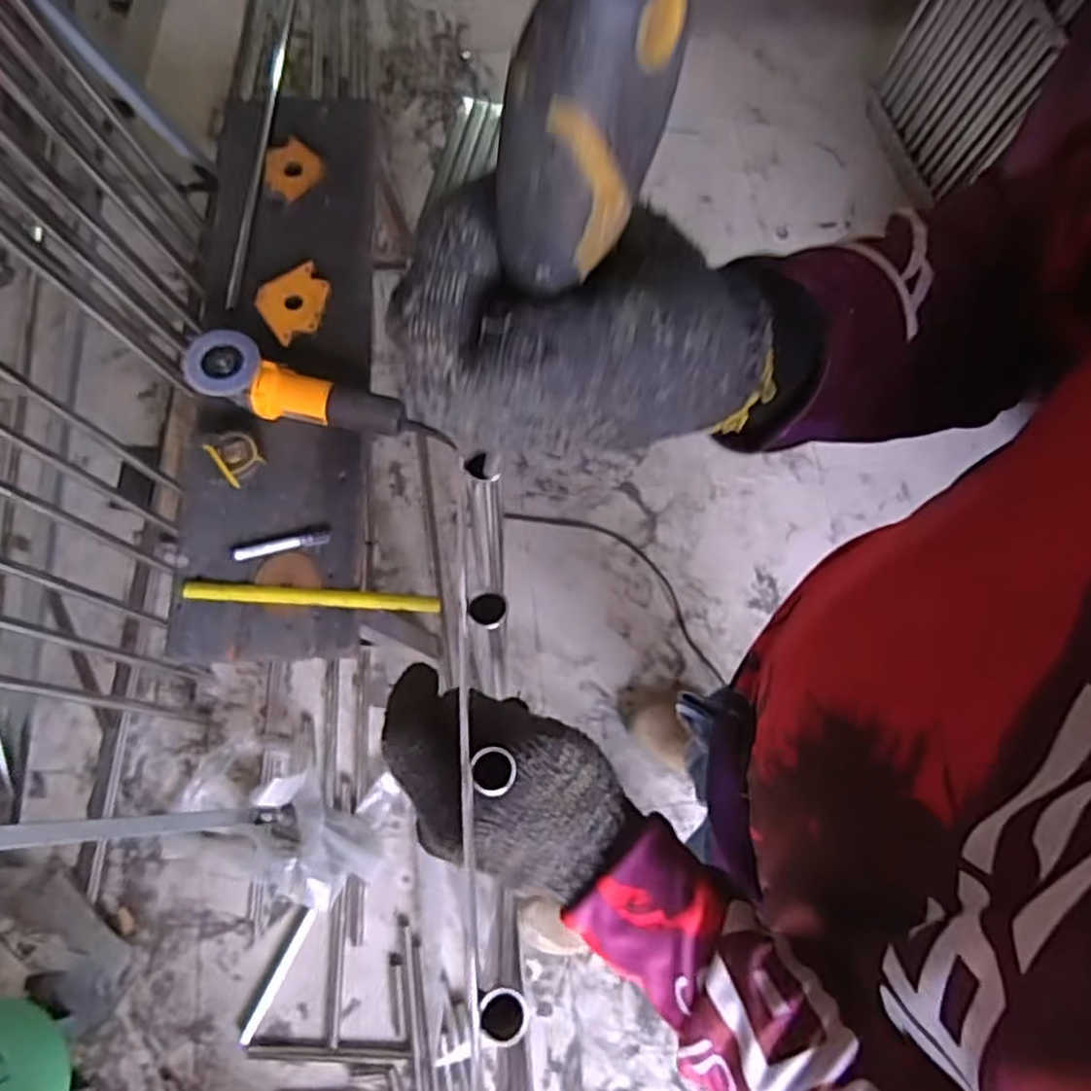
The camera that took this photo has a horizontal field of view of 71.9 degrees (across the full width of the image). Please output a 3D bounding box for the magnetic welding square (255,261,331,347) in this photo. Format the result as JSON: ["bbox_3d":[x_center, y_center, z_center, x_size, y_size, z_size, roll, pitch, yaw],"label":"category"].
[{"bbox_3d":[-0.372,-0.365,1.124,0.105,0.023,0.098,-34,76,-11],"label":"magnetic welding square"}]

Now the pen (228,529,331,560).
[{"bbox_3d":[-0.359,0.000,1.017,0.129,0.016,0.022,-13,73,-5],"label":"pen"}]

